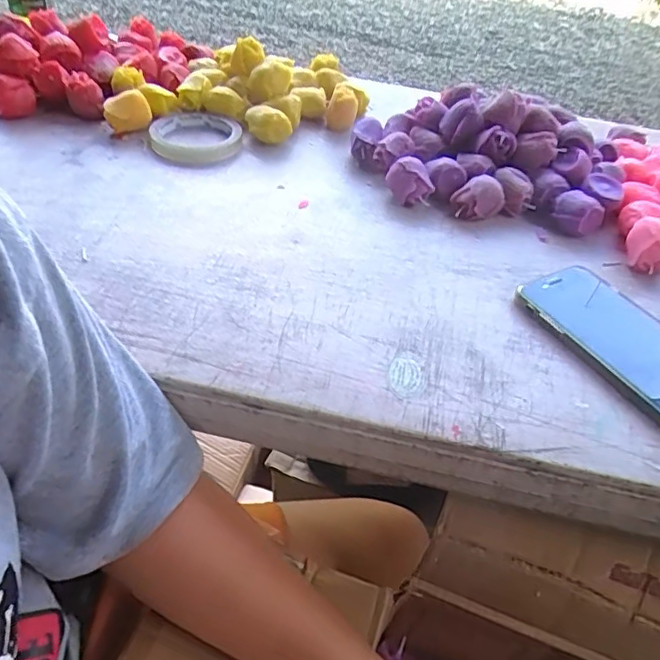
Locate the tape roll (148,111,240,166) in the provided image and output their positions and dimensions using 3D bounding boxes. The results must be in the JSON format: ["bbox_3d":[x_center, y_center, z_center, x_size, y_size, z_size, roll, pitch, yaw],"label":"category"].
[{"bbox_3d":[-0.141,-0.196,0.576,0.095,0.017,0.095,4,44,-4],"label":"tape roll"}]

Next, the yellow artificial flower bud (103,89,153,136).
[{"bbox_3d":[-0.203,-0.216,0.566,0.044,0.032,0.030,-16,49,-22],"label":"yellow artificial flower bud"}]

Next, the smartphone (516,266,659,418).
[{"bbox_3d":[0.214,0.008,0.408,0.079,0.014,0.159,-20,50,-26],"label":"smartphone"}]

